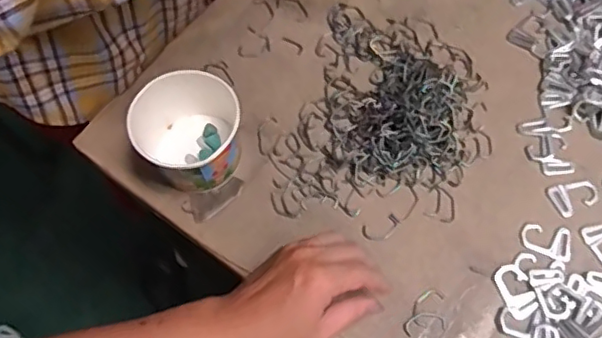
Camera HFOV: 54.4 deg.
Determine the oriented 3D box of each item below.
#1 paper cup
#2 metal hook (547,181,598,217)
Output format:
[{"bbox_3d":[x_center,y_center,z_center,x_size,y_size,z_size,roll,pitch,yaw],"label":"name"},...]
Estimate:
[{"bbox_3d":[-0.099,-0.031,0.521,0.086,0.070,0.089,-1,66,1],"label":"paper cup"},{"bbox_3d":[0.245,0.023,0.526,0.042,0.004,0.030,-23,68,-8],"label":"metal hook"}]

